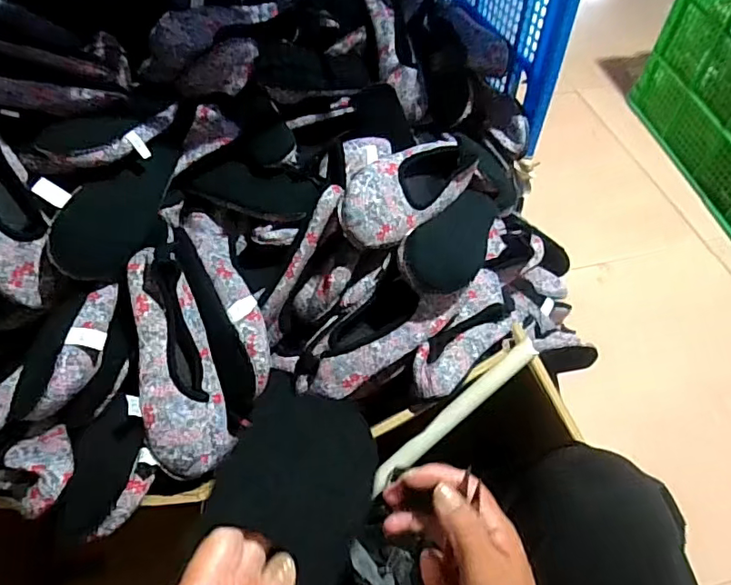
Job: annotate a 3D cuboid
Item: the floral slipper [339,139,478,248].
[{"bbox_3d":[0.063,-0.139,0.692,0.261,0.095,0.058,-34,16,-36],"label":"floral slipper"}]

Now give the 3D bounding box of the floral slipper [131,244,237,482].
[{"bbox_3d":[-0.209,0.072,0.580,0.074,0.056,0.245,-14,76,-12],"label":"floral slipper"}]

